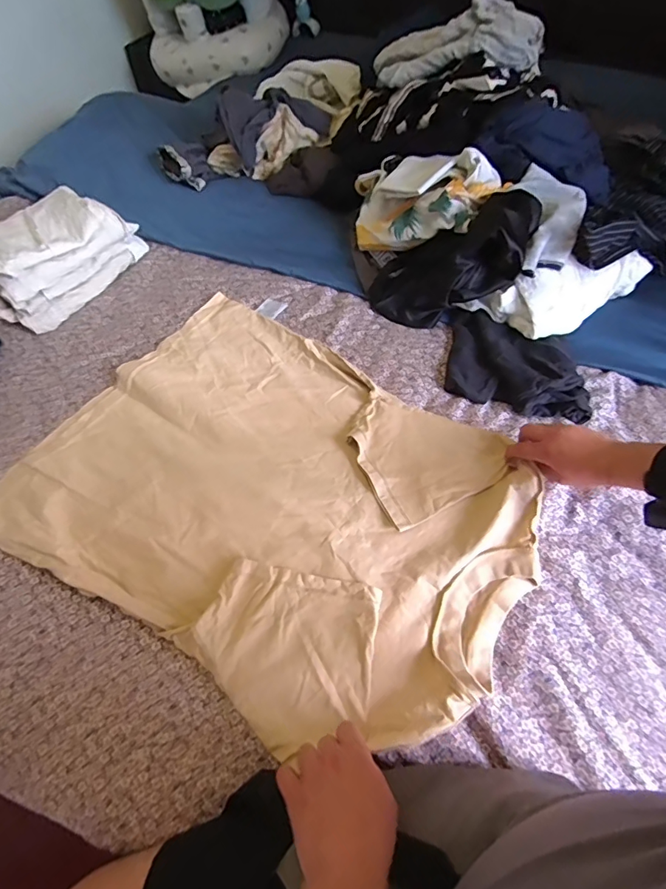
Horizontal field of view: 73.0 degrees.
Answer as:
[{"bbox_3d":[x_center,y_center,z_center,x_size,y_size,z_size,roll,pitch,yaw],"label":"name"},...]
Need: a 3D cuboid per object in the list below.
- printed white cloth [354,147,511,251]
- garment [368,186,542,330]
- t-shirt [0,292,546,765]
[{"bbox_3d":[0.145,-0.449,0.824,0.295,0.092,0.188,9,79,42],"label":"printed white cloth"},{"bbox_3d":[0.195,-0.314,0.766,0.249,0.182,0.128,2,60,2],"label":"garment"},{"bbox_3d":[-0.079,0.053,0.614,0.652,0.048,0.472,28,64,16],"label":"t-shirt"}]

